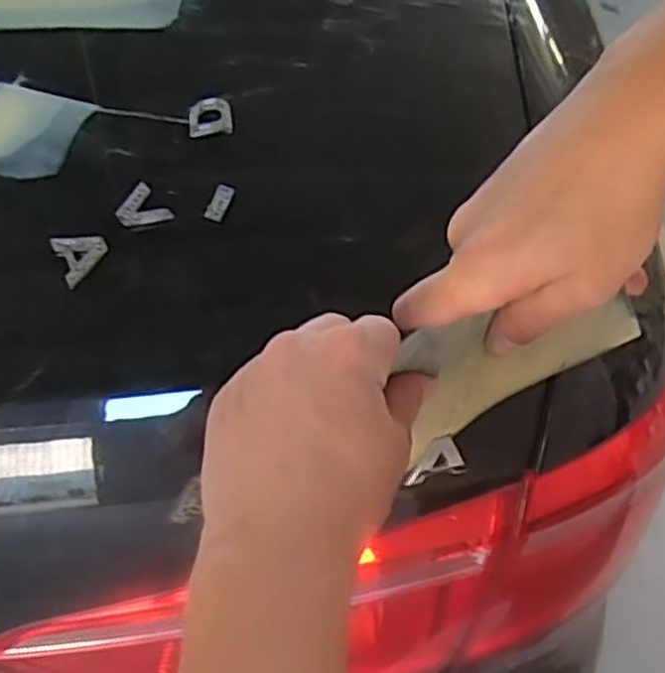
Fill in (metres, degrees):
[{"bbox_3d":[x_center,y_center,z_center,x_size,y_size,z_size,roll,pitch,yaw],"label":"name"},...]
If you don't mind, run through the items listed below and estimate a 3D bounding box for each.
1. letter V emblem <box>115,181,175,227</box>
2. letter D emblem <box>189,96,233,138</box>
[{"bbox_3d":[-0.096,-0.064,0.375,0.023,0.004,0.027,-32,61,-25],"label":"letter V emblem"},{"bbox_3d":[-0.068,-0.123,0.421,0.024,0.006,0.028,-1,53,-5],"label":"letter D emblem"}]

